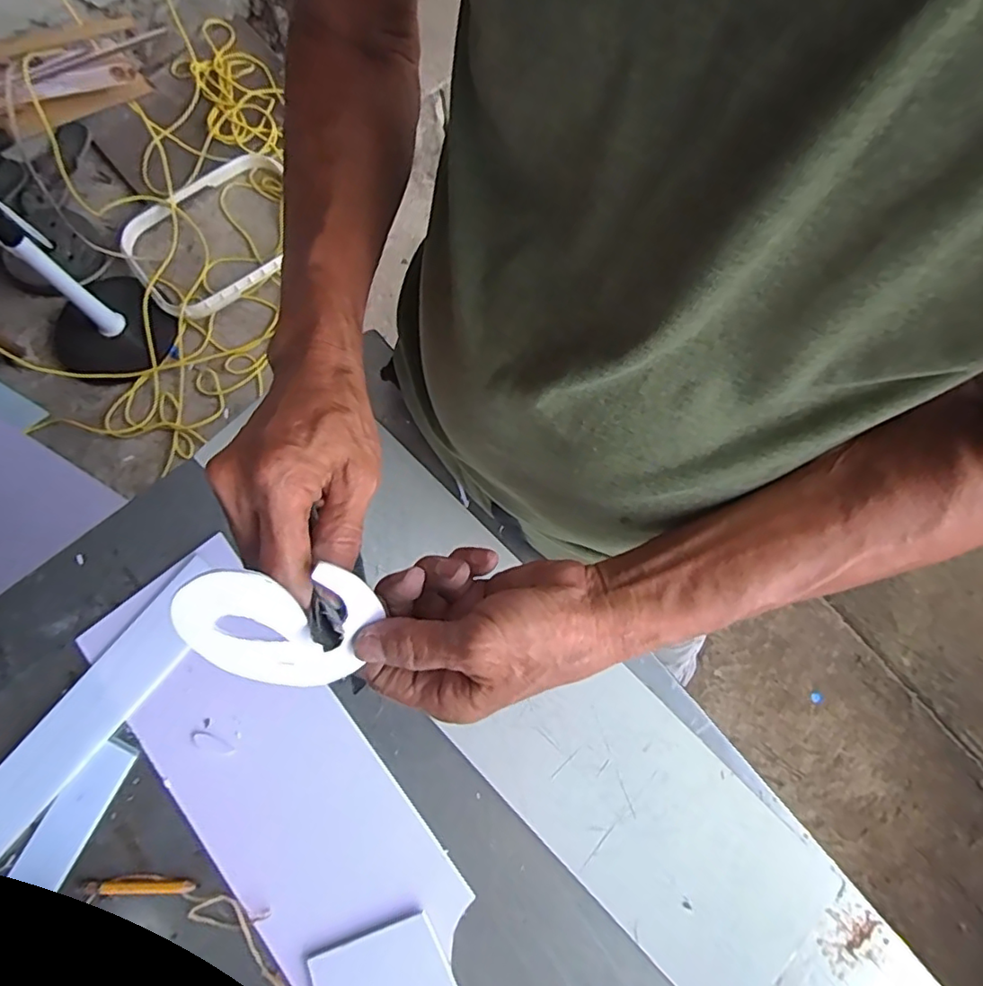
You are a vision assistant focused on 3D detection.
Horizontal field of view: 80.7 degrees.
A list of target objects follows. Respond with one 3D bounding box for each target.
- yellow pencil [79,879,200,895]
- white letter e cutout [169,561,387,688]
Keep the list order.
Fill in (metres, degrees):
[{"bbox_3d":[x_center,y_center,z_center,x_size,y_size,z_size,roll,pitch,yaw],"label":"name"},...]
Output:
[{"bbox_3d":[-0.262,0.292,0.428,0.085,0.008,0.010,0,78,1],"label":"yellow pencil"},{"bbox_3d":[-0.098,0.063,0.267,0.084,0.004,0.063,1,111,-20],"label":"white letter e cutout"}]

